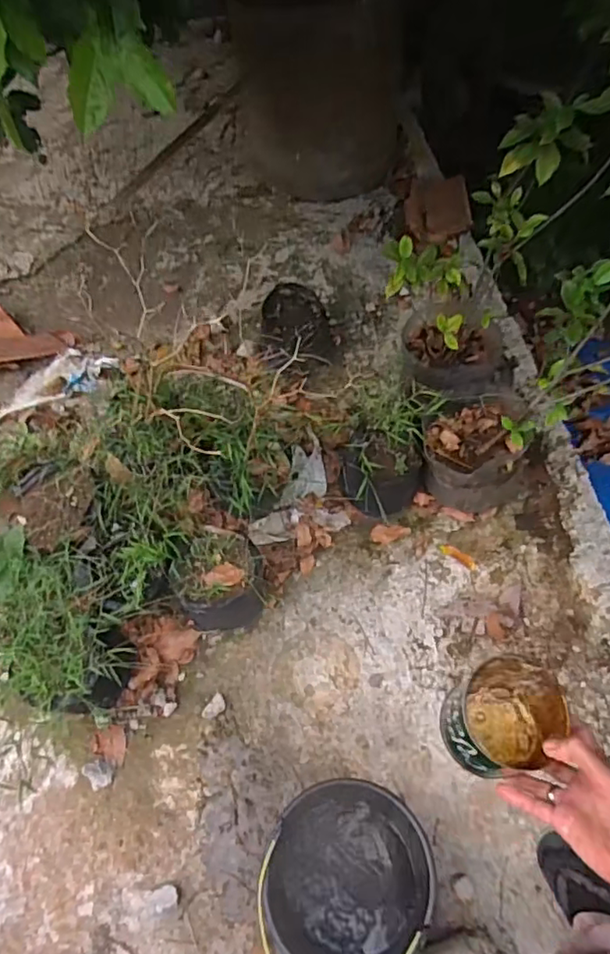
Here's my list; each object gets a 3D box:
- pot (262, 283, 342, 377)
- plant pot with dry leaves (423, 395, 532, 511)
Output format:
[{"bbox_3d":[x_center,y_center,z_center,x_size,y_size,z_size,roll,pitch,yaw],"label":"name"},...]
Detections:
[{"bbox_3d":[-0.012,-0.417,1.711,0.223,0.173,0.250,-3,61,3],"label":"pot"},{"bbox_3d":[0.402,-0.064,1.409,0.247,0.276,0.222,-31,63,-13],"label":"plant pot with dry leaves"}]

